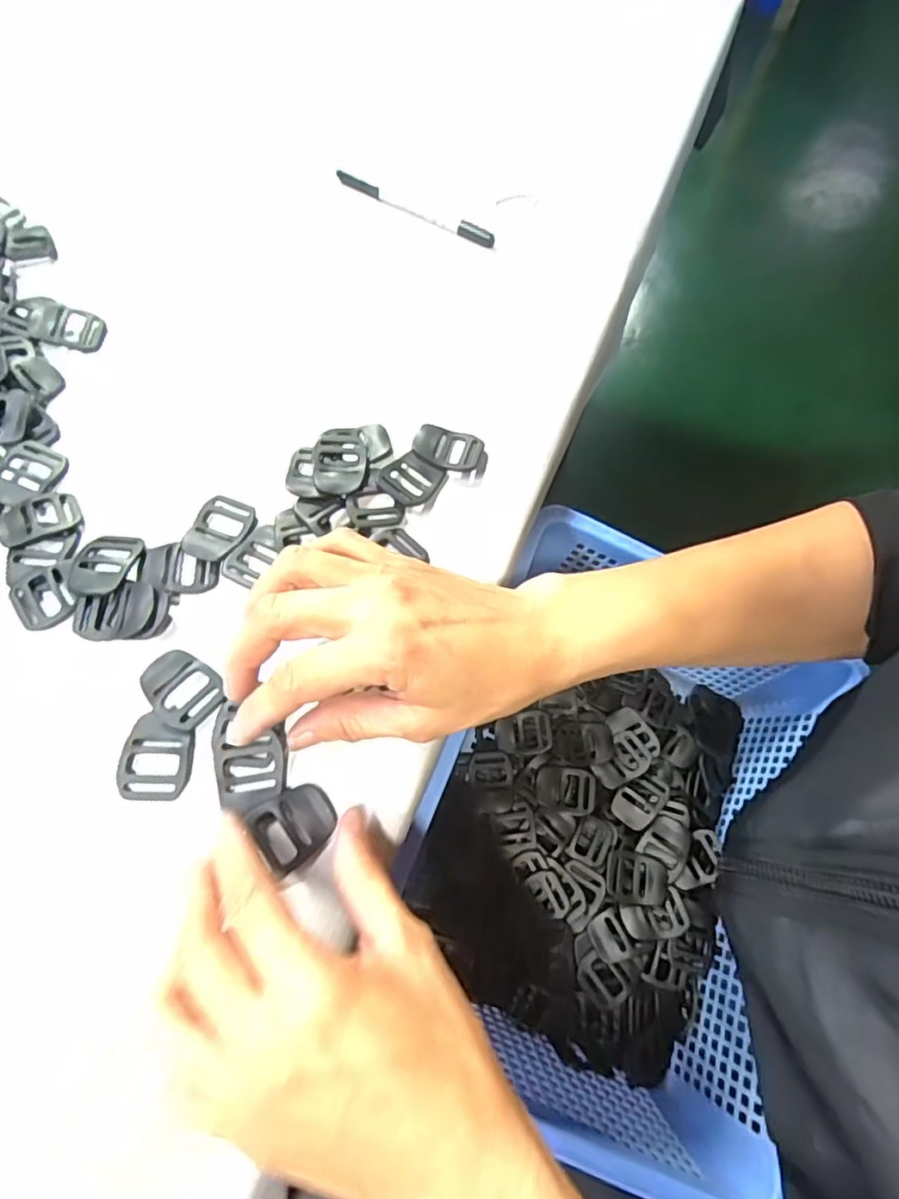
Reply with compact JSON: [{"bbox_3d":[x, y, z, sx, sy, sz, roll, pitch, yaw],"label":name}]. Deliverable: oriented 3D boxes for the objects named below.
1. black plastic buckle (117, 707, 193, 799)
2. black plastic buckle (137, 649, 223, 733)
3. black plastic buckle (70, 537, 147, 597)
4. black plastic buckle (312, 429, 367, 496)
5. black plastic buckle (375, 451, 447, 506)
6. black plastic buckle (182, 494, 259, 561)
[{"bbox_3d":[-0.125,0.068,0.256,0.028,0.007,0.035,7,64,0],"label":"black plastic buckle"},{"bbox_3d":[-0.121,0.039,0.268,0.037,0.006,0.027,34,67,12],"label":"black plastic buckle"},{"bbox_3d":[-0.168,-0.018,0.288,0.027,0.007,0.036,14,64,3],"label":"black plastic buckle"},{"bbox_3d":[-0.059,-0.075,0.317,0.029,0.005,0.043,-7,65,-7],"label":"black plastic buckle"},{"bbox_3d":[-0.022,-0.066,0.319,0.029,0.012,0.031,29,66,10],"label":"black plastic buckle"},{"bbox_3d":[-0.116,-0.036,0.301,0.028,0.004,0.036,16,64,4],"label":"black plastic buckle"}]

